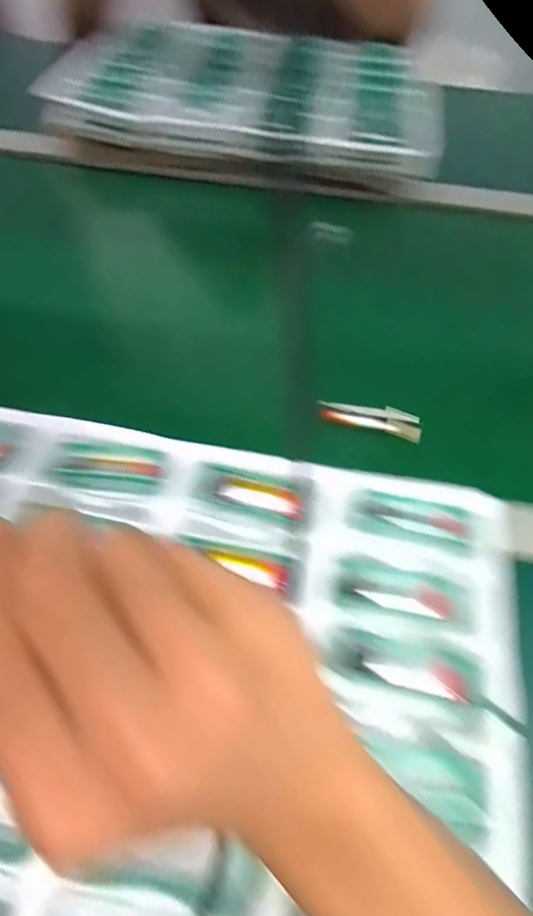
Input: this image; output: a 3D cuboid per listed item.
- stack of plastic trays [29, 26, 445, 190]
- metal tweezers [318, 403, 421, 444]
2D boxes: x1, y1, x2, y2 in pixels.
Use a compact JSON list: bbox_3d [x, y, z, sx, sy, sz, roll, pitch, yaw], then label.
[{"bbox_3d":[-0.022,-0.503,0.646,0.468,0.062,0.294,6,59,-1],"label":"stack of plastic trays"},{"bbox_3d":[0.090,-0.033,0.404,0.088,0.018,0.017,10,59,1],"label":"metal tweezers"}]

